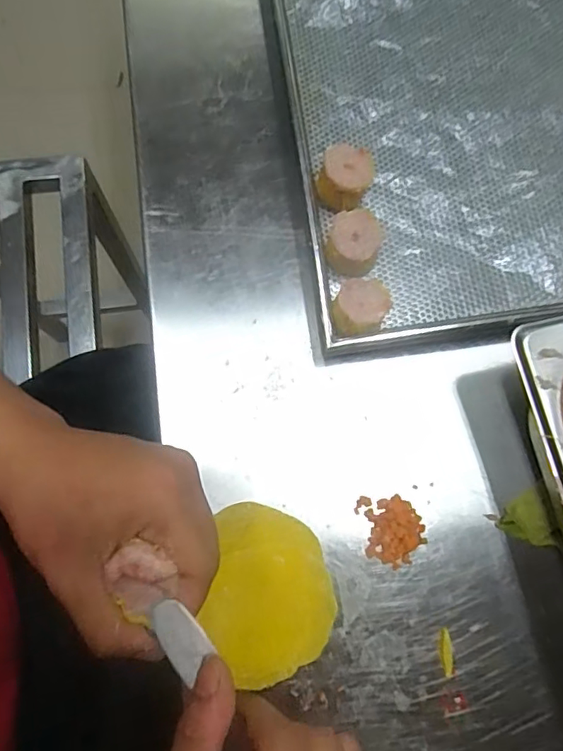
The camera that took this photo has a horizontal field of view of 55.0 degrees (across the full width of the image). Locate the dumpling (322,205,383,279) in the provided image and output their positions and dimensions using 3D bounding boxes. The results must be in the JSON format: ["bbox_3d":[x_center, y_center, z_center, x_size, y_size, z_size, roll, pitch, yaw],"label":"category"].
[{"bbox_3d":[0.052,-0.094,0.393,0.036,0.032,0.044,18,78,3],"label":"dumpling"}]

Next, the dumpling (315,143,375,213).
[{"bbox_3d":[0.047,-0.145,0.404,0.037,0.034,0.042,27,79,5],"label":"dumpling"}]

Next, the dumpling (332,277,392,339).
[{"bbox_3d":[0.055,-0.045,0.386,0.035,0.026,0.045,28,79,6],"label":"dumpling"}]

